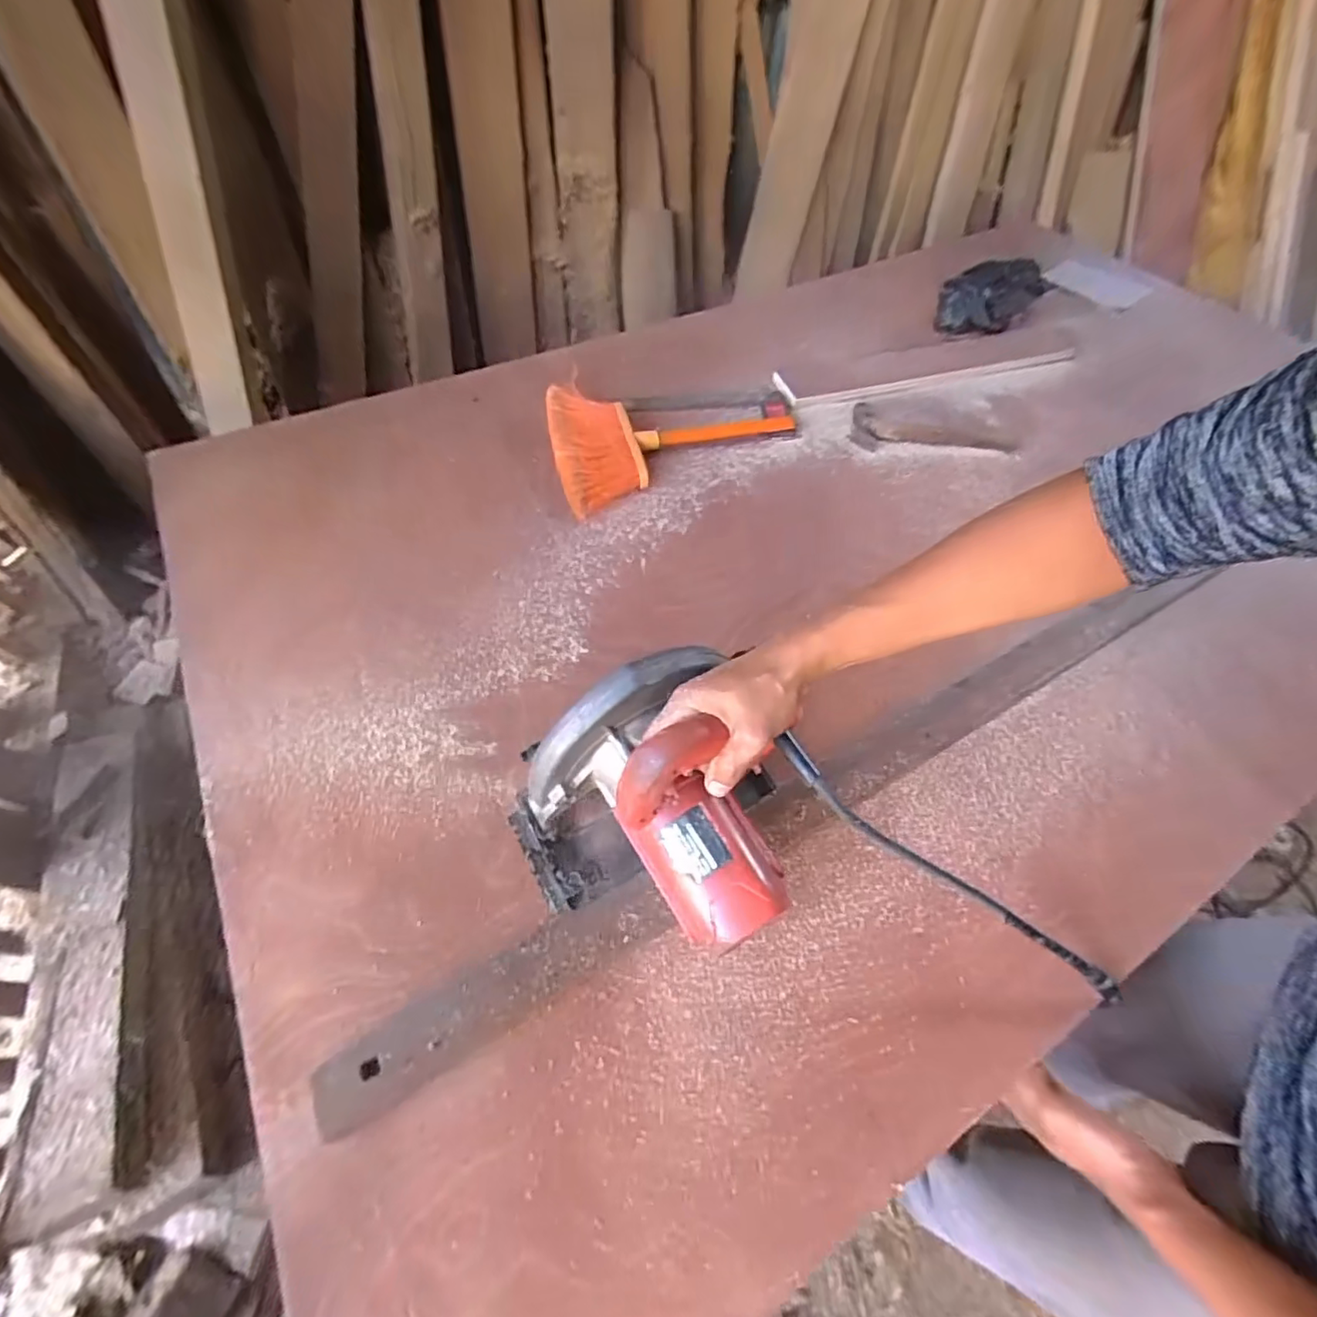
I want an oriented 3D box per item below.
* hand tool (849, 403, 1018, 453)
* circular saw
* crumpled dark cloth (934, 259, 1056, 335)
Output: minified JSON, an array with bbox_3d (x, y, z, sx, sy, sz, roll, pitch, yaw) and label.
[{"bbox_3d":[0.442,-0.371,0.941,0.259,0.023,0.094,3,55,1],"label":"hand tool"},{"bbox_3d":[0.003,0.134,0.474,0.212,0.201,0.198,-25,59,-18],"label":"circular saw"},{"bbox_3d":[0.609,-0.663,1.054,0.178,0.106,0.078,9,55,4],"label":"crumpled dark cloth"}]

